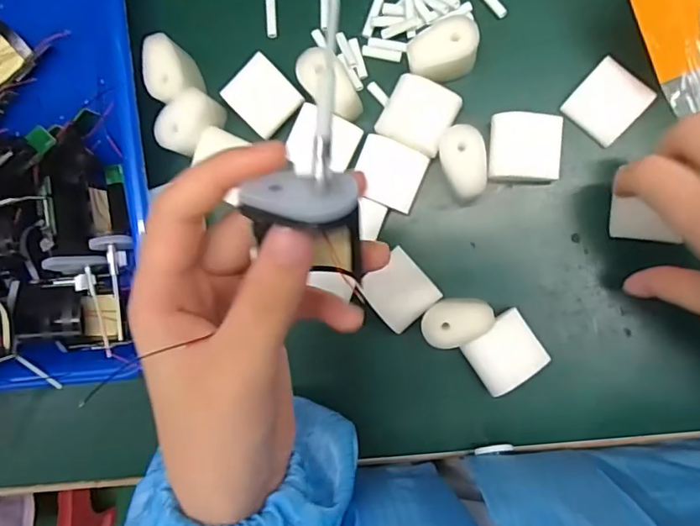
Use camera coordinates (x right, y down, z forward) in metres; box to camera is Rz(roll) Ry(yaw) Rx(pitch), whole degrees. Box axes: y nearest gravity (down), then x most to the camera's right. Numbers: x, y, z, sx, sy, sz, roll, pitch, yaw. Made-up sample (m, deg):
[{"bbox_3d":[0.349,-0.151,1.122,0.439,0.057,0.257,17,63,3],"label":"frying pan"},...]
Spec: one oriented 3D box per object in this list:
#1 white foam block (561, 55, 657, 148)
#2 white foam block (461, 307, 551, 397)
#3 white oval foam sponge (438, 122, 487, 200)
[{"bbox_3d":[0.135,-0.084,0.287,0.032,0.008,0.034,43,97,6],"label":"white foam block"},{"bbox_3d":[0.083,0.047,0.295,0.036,0.025,0.033,-34,86,8],"label":"white foam block"},{"bbox_3d":[0.060,-0.051,0.289,0.022,0.026,0.037,-11,89,9],"label":"white oval foam sponge"}]

